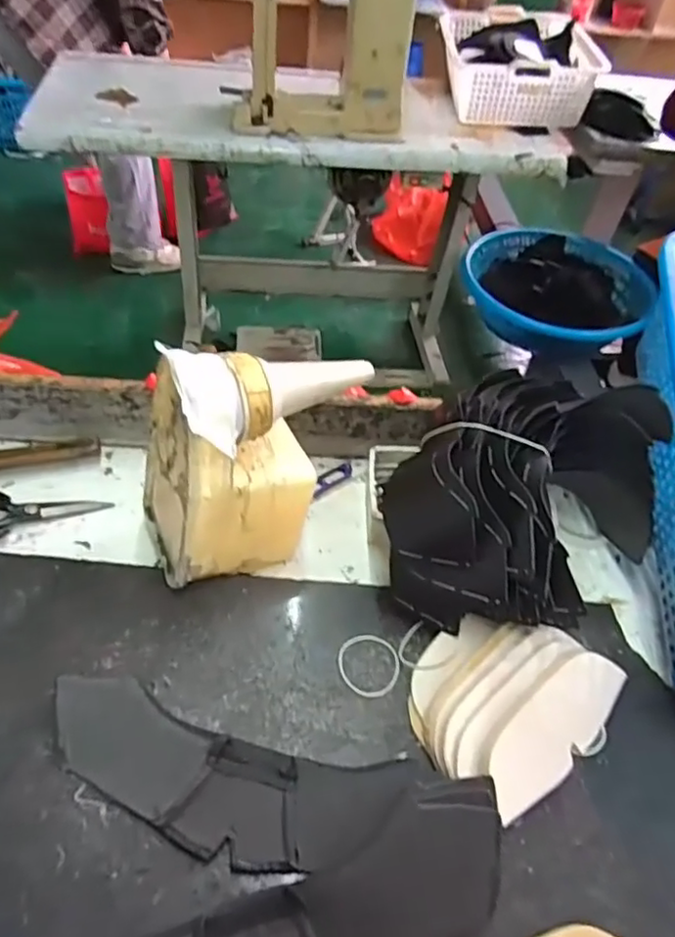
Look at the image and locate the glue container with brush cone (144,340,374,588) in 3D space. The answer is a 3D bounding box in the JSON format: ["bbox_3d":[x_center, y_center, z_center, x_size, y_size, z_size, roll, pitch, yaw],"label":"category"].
[{"bbox_3d":[-0.066,-0.020,0.552,0.207,0.198,0.111,-17,52,-21],"label":"glue container with brush cone"}]

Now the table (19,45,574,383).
[{"bbox_3d":[-0.116,-0.630,1.727,1.147,0.723,0.504,-1,48,-8],"label":"table"}]

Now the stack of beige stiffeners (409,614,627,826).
[{"bbox_3d":[0.138,0.181,0.501,0.168,0.037,0.136,-32,59,-30],"label":"stack of beige stiffeners"}]

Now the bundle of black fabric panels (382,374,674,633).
[{"bbox_3d":[0.170,0.033,0.571,0.184,0.142,0.258,39,55,25],"label":"bundle of black fabric panels"}]

